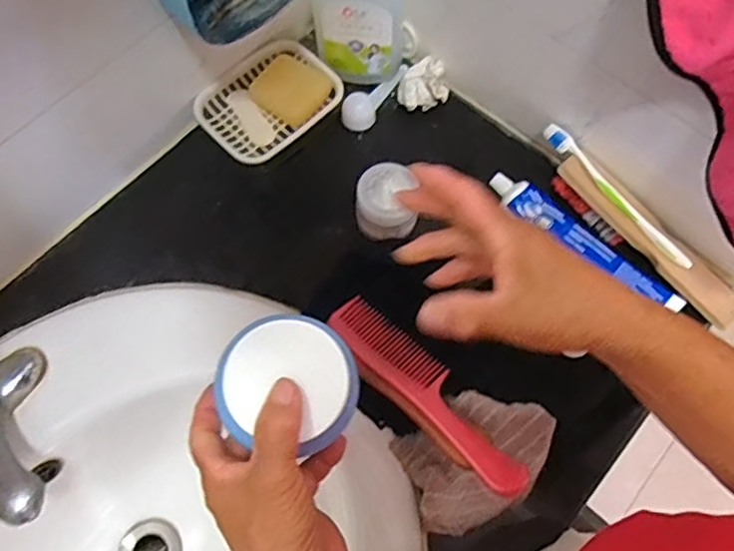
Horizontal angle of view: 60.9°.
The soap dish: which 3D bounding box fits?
[{"bbox_3d":[-0.099,-0.179,0.633,0.138,0.023,0.093,-41,75,-15],"label":"soap dish"}]

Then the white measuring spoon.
[{"bbox_3d":[0.013,-0.193,0.658,0.031,0.025,0.100,38,72,13],"label":"white measuring spoon"}]

